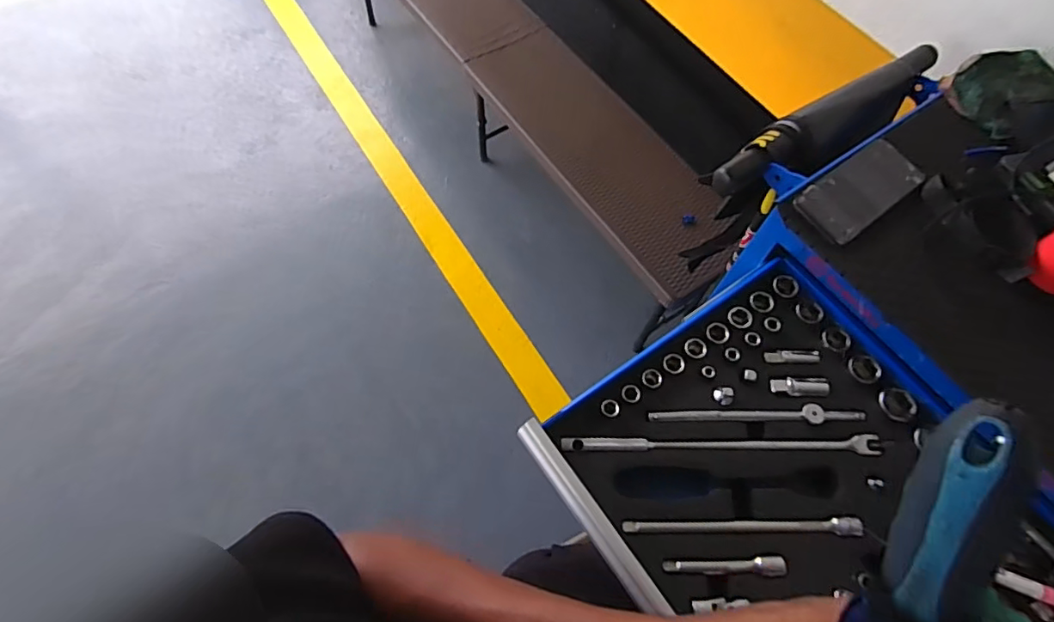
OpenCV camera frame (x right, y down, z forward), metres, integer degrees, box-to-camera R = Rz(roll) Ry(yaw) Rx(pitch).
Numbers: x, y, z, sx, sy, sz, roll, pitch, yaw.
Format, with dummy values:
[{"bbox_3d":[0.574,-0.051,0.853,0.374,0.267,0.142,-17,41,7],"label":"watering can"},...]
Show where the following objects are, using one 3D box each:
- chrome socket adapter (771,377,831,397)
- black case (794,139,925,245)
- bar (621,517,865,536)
[{"bbox_3d":[0.315,0.086,0.612,0.062,0.013,0.022,1,65,0],"label":"chrome socket adapter"},{"bbox_3d":[0.399,-0.144,0.635,0.168,0.019,0.076,-34,70,-15],"label":"black case"},{"bbox_3d":[0.221,0.223,0.551,0.237,0.016,0.016,1,65,0],"label":"bar"}]

